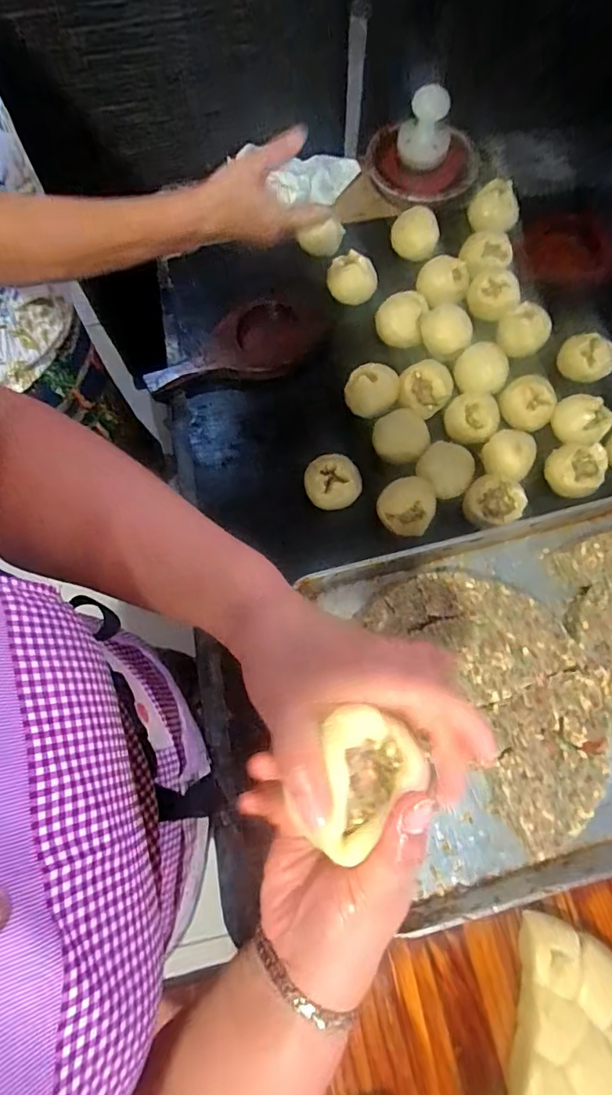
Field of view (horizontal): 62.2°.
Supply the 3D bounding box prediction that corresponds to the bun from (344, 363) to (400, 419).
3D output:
[{"bbox_3d":[0.096,-0.226,0.729,0.072,0.048,0.067,0,74,0],"label":"bun"}]

